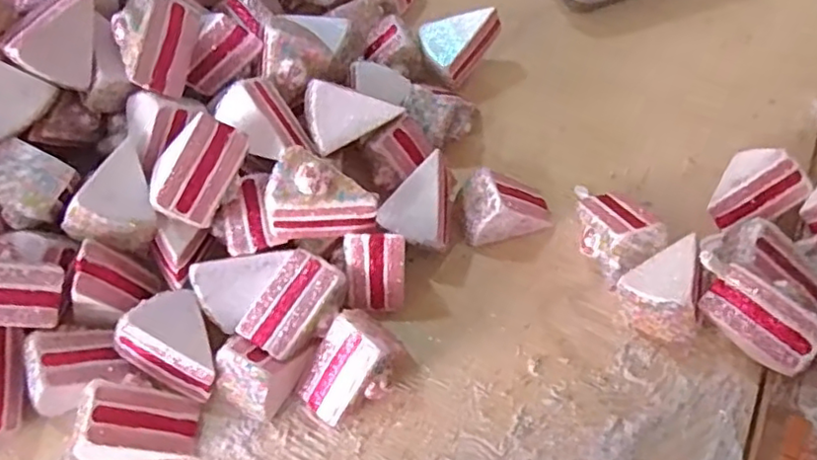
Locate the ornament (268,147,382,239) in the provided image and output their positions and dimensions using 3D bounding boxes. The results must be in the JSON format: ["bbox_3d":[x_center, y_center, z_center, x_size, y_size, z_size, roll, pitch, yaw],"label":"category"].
[{"bbox_3d":[-0.074,-0.033,0.528,0.089,0.068,0.065,-6,61,-4],"label":"ornament"}]

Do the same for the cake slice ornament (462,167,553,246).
[{"bbox_3d":[0.099,-0.024,0.600,0.089,0.062,0.054,-8,61,-6],"label":"cake slice ornament"}]

